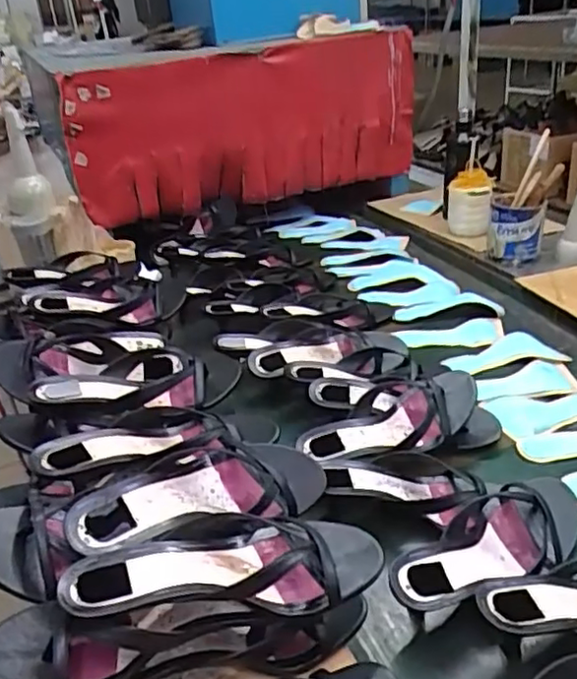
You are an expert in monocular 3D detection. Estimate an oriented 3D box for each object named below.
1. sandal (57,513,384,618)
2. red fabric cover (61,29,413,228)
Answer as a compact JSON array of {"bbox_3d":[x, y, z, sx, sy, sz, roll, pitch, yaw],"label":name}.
[{"bbox_3d":[-0.047,0.178,0.514,0.241,0.051,0.090,-9,28,-6],"label":"sandal"},{"bbox_3d":[-0.083,-0.503,1.526,0.858,0.367,0.224,-22,32,-28],"label":"red fabric cover"}]

